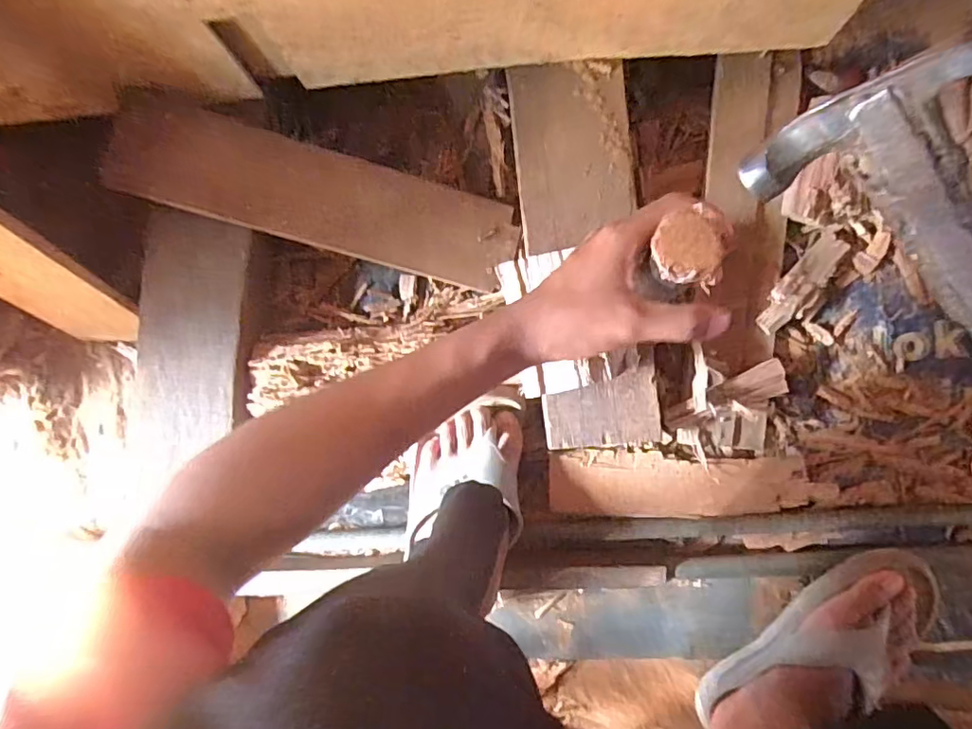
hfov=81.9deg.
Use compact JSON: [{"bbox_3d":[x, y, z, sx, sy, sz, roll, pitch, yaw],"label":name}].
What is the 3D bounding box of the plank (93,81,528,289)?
[{"bbox_3d":[-0.171,-0.175,0.590,0.407,0.025,0.098,15,90,-10],"label":"plank"}]

